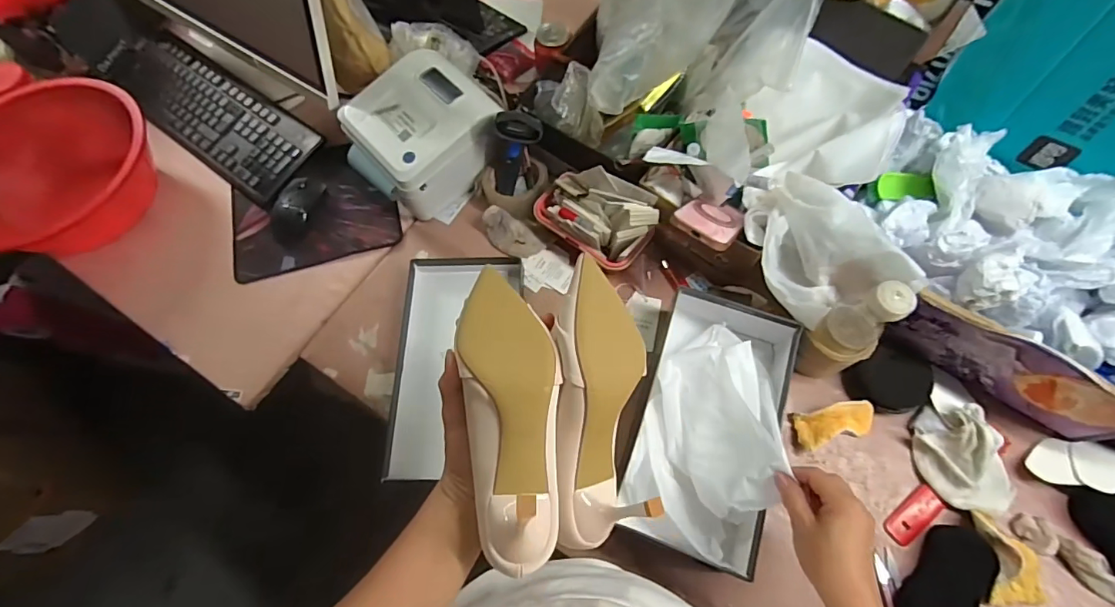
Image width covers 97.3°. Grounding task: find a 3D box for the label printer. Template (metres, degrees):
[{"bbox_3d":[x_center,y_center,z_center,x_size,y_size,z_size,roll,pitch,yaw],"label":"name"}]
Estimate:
[{"bbox_3d":[-0.202,-0.248,0.742,0.164,0.126,0.194,41,75,17],"label":"label printer"}]

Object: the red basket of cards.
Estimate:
[{"bbox_3d":[0.049,-0.123,0.691,0.167,0.101,0.098,33,73,15],"label":"red basket of cards"}]

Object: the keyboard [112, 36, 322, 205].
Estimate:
[{"bbox_3d":[-0.609,-0.332,0.847,0.470,0.035,0.143,33,72,14],"label":"keyboard"}]

